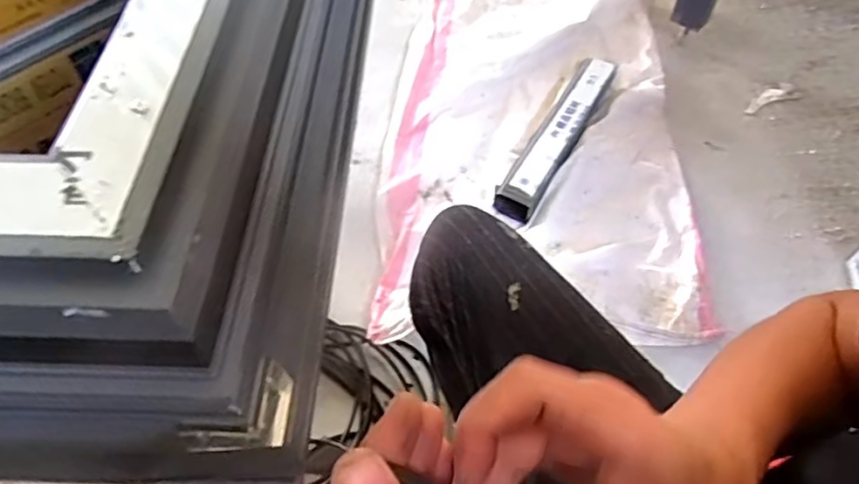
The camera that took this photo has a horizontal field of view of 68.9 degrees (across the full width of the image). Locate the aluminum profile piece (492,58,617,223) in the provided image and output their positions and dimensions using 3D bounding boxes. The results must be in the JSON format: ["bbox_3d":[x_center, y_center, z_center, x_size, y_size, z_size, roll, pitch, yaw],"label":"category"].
[{"bbox_3d":[0.287,-0.246,1.371,0.087,0.067,0.497,25,57,16],"label":"aluminum profile piece"}]

